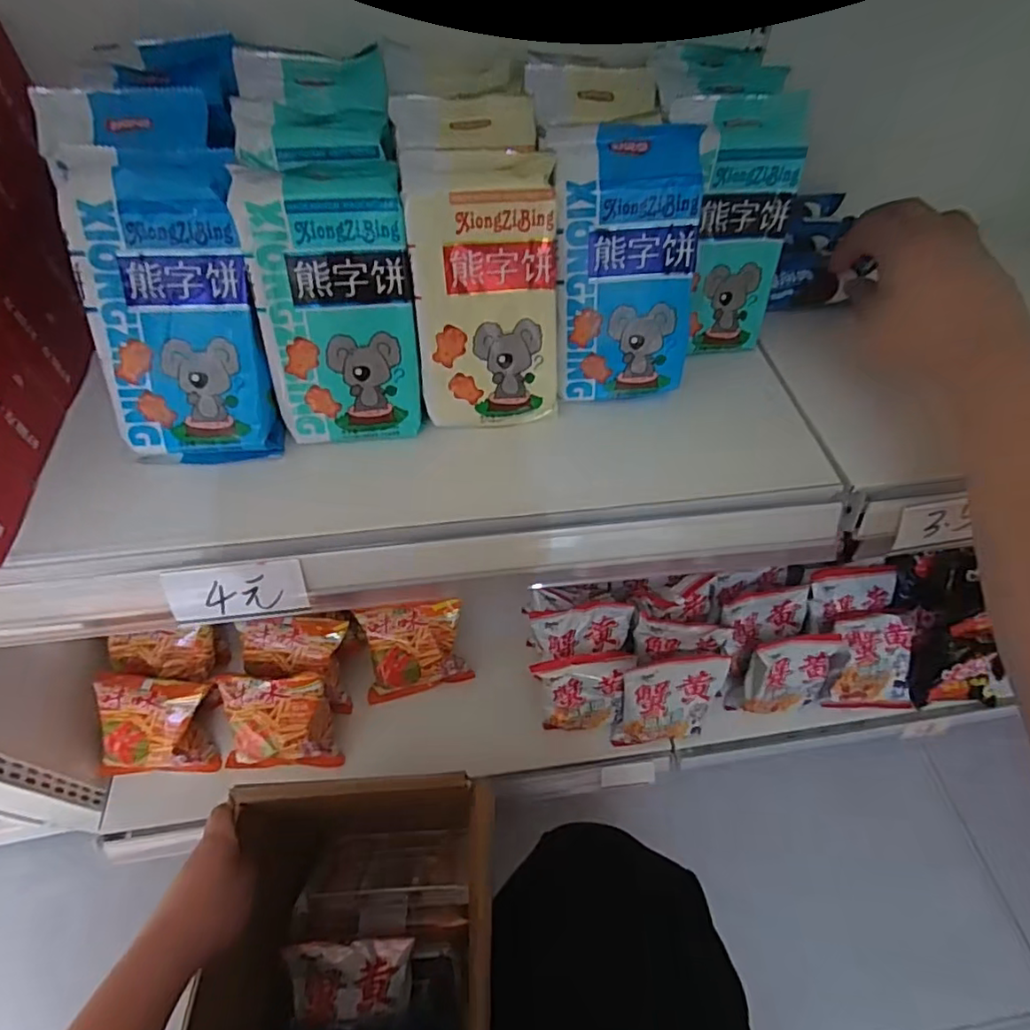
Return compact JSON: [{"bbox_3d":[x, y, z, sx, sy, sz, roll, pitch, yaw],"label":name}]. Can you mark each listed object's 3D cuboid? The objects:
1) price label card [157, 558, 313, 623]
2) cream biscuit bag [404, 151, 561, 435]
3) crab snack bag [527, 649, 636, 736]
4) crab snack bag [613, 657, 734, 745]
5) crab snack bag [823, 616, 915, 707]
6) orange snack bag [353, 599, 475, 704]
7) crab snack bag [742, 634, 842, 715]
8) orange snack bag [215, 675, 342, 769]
[{"bbox_3d":[-0.162,0.044,0.339,0.076,0.035,0.005,-7,25,-4],"label":"price label card"},{"bbox_3d":[-0.019,-0.136,0.364,0.085,0.153,0.050,-6,30,-6],"label":"cream biscuit bag"},{"bbox_3d":[0.090,0.222,0.731,0.127,0.120,0.042,-10,30,7],"label":"crab snack bag"},{"bbox_3d":[0.196,0.235,0.736,0.134,0.131,0.045,-5,18,-8],"label":"crab snack bag"},{"bbox_3d":[0.476,0.201,0.777,0.119,0.140,0.030,-6,11,-6],"label":"crab snack bag"},{"bbox_3d":[-0.136,0.181,0.769,0.140,0.138,0.052,-3,21,5],"label":"orange snack bag"},{"bbox_3d":[0.359,0.205,0.755,0.119,0.109,0.035,-10,22,-12],"label":"crab snack bag"},{"bbox_3d":[-0.293,0.252,0.714,0.134,0.134,0.050,-4,18,2],"label":"orange snack bag"}]

